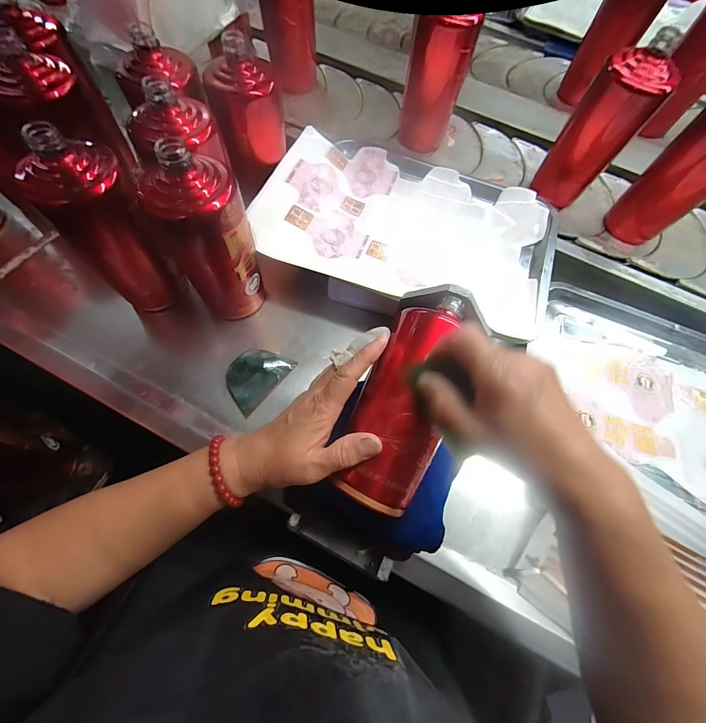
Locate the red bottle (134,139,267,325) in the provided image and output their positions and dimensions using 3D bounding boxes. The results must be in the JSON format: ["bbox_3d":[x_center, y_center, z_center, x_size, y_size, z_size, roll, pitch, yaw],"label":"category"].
[{"bbox_3d":[-0.146,-0.119,0.342,0.081,0.185,0.068,-14,70,-7],"label":"red bottle"}]

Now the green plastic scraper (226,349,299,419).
[{"bbox_3d":[-0.116,0.015,0.383,0.058,0.012,0.081,37,72,12],"label":"green plastic scraper"}]

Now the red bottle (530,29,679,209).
[{"bbox_3d":[0.331,-0.310,0.443,0.063,0.184,0.062,0,69,-2],"label":"red bottle"}]

